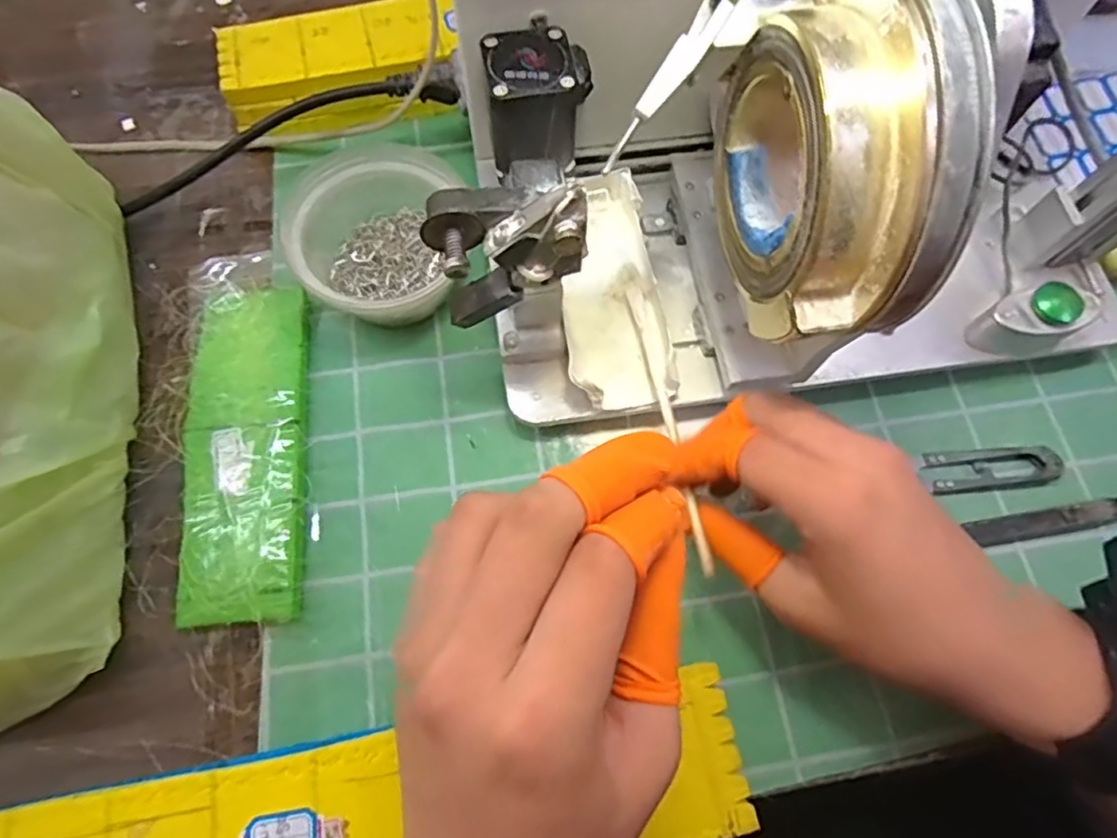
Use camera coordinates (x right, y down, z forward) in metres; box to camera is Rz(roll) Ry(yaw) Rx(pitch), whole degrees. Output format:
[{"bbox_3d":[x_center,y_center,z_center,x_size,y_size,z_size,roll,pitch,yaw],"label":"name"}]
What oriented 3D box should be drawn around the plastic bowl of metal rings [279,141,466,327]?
[{"bbox_3d":[-0.102,-0.098,0.353,0.092,0.053,0.097,0,70,-1],"label":"plastic bowl of metal rings"}]

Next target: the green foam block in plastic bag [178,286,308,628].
[{"bbox_3d":[-0.163,0.015,0.329,0.060,0.015,0.176,-5,70,-3],"label":"green foam block in plastic bag"}]

